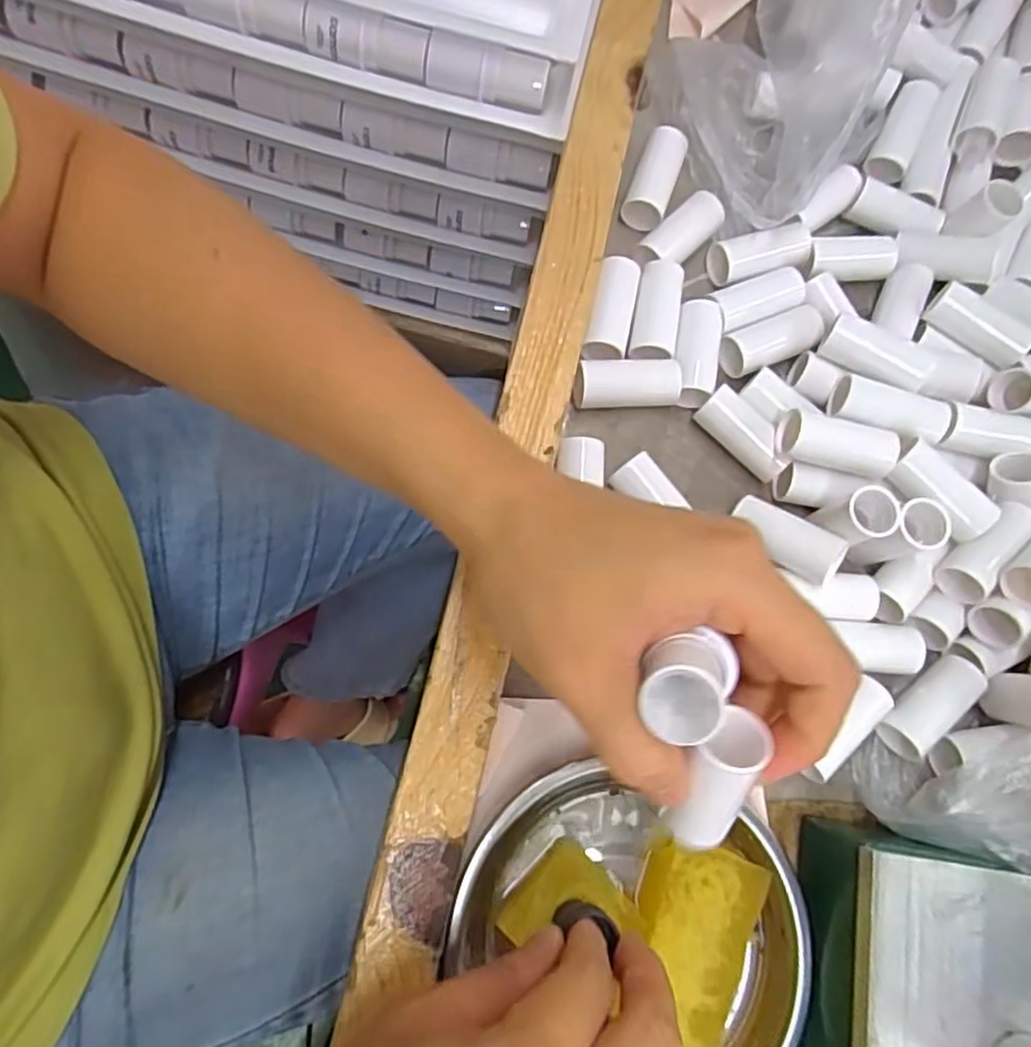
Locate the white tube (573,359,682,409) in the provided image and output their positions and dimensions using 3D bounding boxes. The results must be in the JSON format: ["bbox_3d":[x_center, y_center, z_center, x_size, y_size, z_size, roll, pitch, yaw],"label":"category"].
[{"bbox_3d":[0.050,-0.063,0.314,0.048,0.023,0.018,-3,77,-9],"label":"white tube"}]

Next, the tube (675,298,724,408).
[{"bbox_3d":[0.085,-0.078,0.321,0.023,0.020,0.048,13,75,-5],"label":"tube"}]

